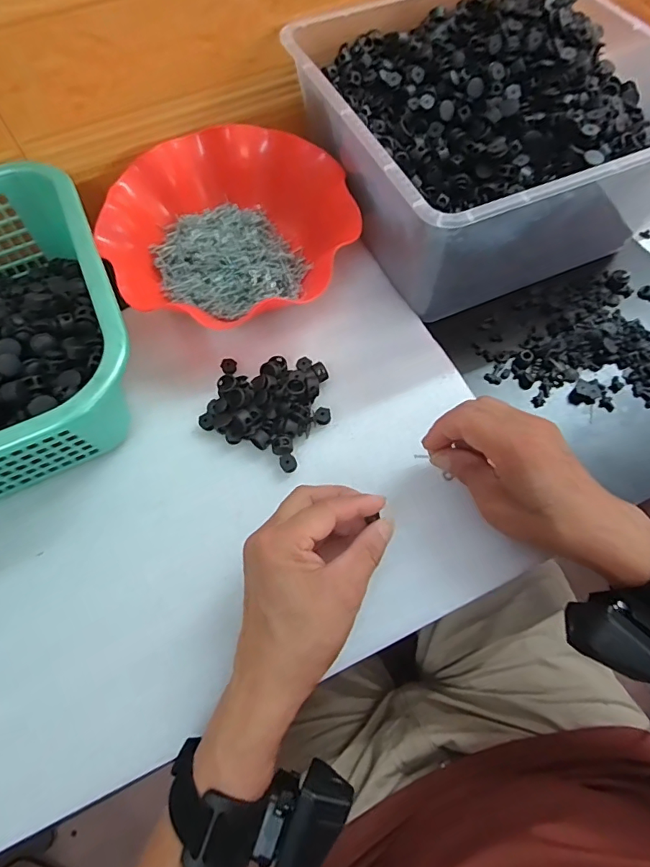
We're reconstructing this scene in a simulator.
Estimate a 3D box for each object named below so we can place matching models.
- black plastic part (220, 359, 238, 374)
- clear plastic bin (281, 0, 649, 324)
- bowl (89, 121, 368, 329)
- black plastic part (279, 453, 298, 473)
[{"bbox_3d":[-0.084,-0.060,0.420,0.015,0.008,0.013,-37,69,-17],"label":"black plastic part"},{"bbox_3d":[0.149,-0.279,0.454,0.290,0.134,0.293,-22,66,-9],"label":"clear plastic bin"},{"bbox_3d":[-0.088,-0.185,0.443,0.218,0.063,0.207,0,64,1],"label":"bowl"},{"bbox_3d":[-0.030,0.024,0.384,0.013,0.009,0.012,0,64,1],"label":"black plastic part"}]

